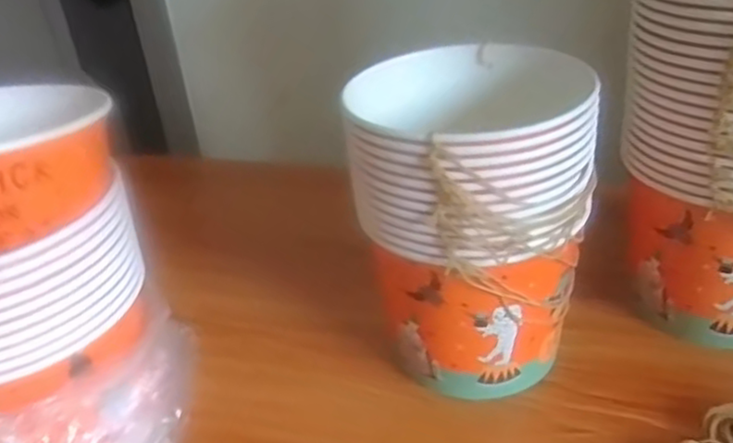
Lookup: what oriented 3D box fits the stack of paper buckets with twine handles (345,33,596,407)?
[{"bbox_3d":[0.077,0.010,0.507,0.151,0.226,0.146,-14,31,-12],"label":"stack of paper buckets with twine handles"}]

